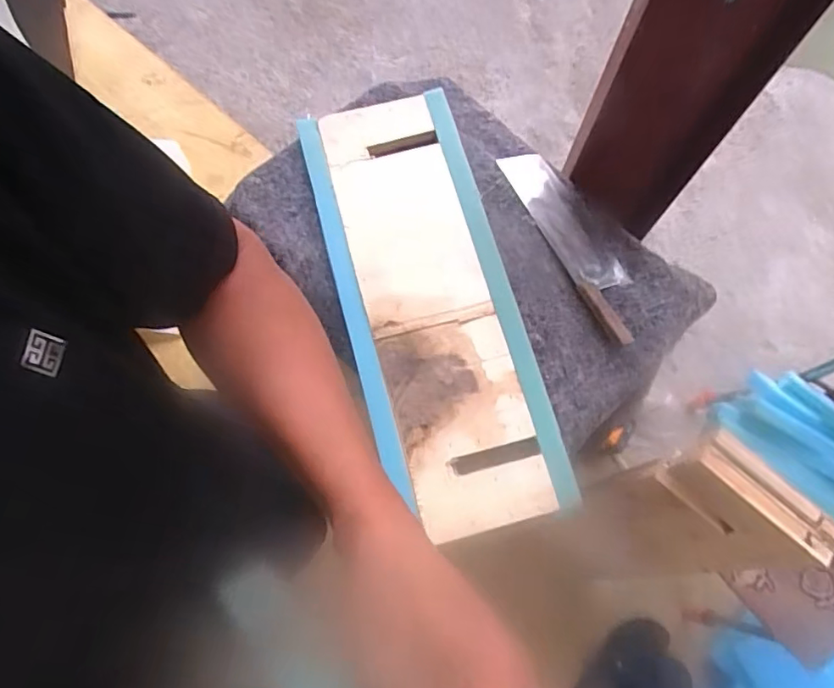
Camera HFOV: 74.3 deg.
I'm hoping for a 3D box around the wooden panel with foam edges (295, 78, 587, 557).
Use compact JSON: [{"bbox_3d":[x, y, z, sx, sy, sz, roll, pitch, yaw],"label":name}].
[{"bbox_3d":[0.015,-0.082,0.895,0.267,0.039,0.749,-16,72,-6],"label":"wooden panel with foam edges"}]

